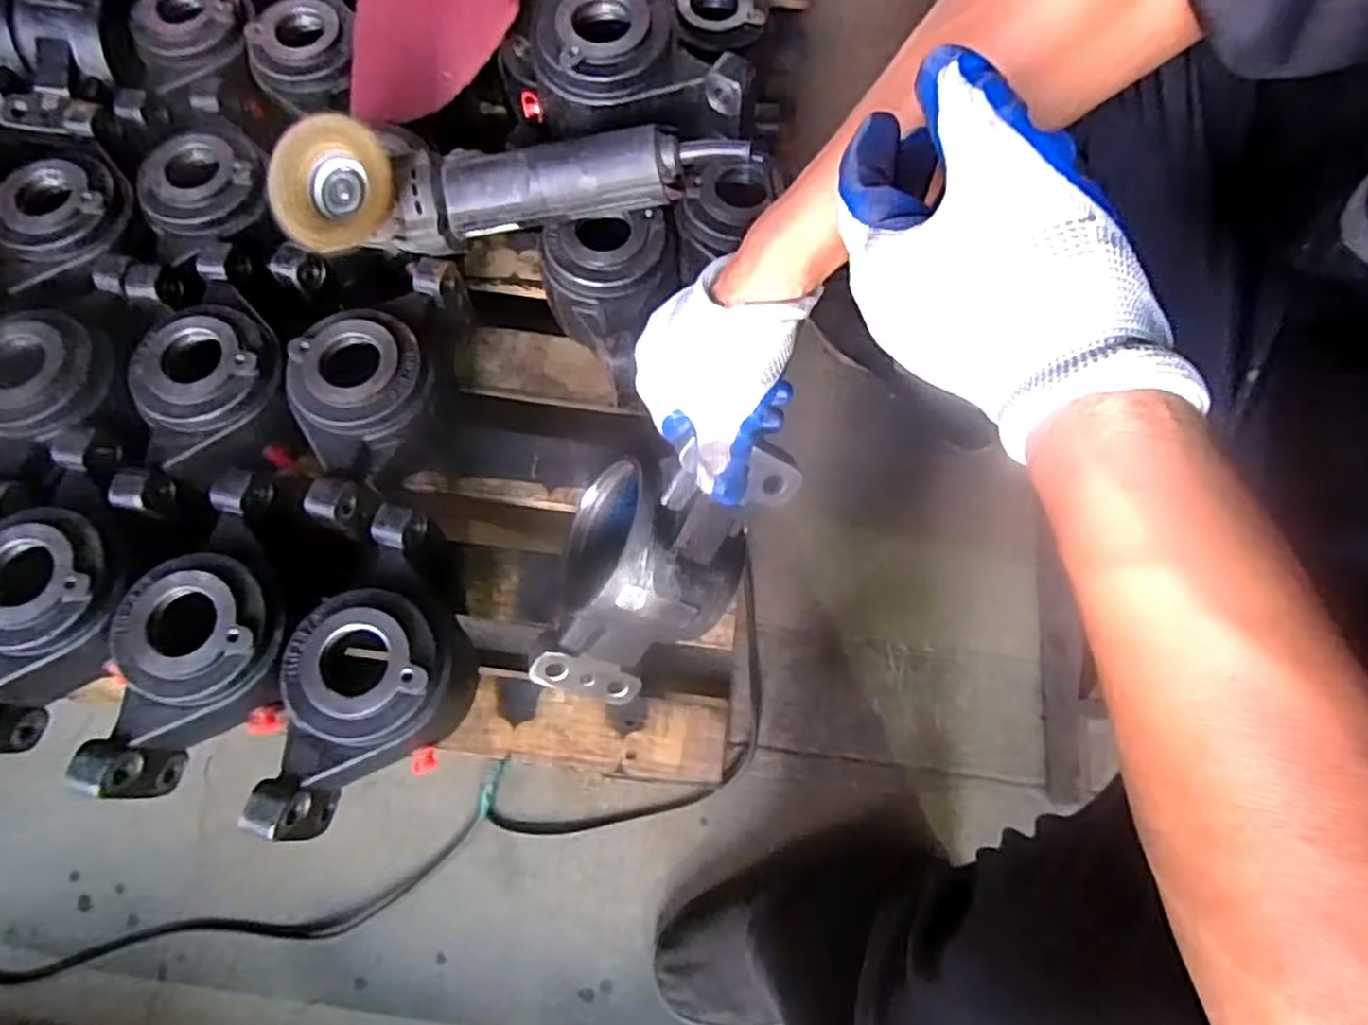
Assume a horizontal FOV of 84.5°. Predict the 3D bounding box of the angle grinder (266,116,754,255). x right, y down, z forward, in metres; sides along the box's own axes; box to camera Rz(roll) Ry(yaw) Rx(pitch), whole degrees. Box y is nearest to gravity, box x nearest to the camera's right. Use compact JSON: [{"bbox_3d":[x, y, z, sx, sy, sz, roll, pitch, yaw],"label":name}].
[{"bbox_3d":[-0.127,-0.250,0.580,0.344,0.095,0.078,-12,71,-6],"label":"angle grinder"}]

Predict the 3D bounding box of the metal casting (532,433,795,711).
[{"bbox_3d":[-0.031,0.033,0.509,0.117,0.091,0.227,48,119,14],"label":"metal casting"}]

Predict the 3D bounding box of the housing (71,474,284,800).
[{"bbox_3d":[-0.326,0.083,0.533,0.108,0.081,0.229,6,70,1],"label":"housing"}]

